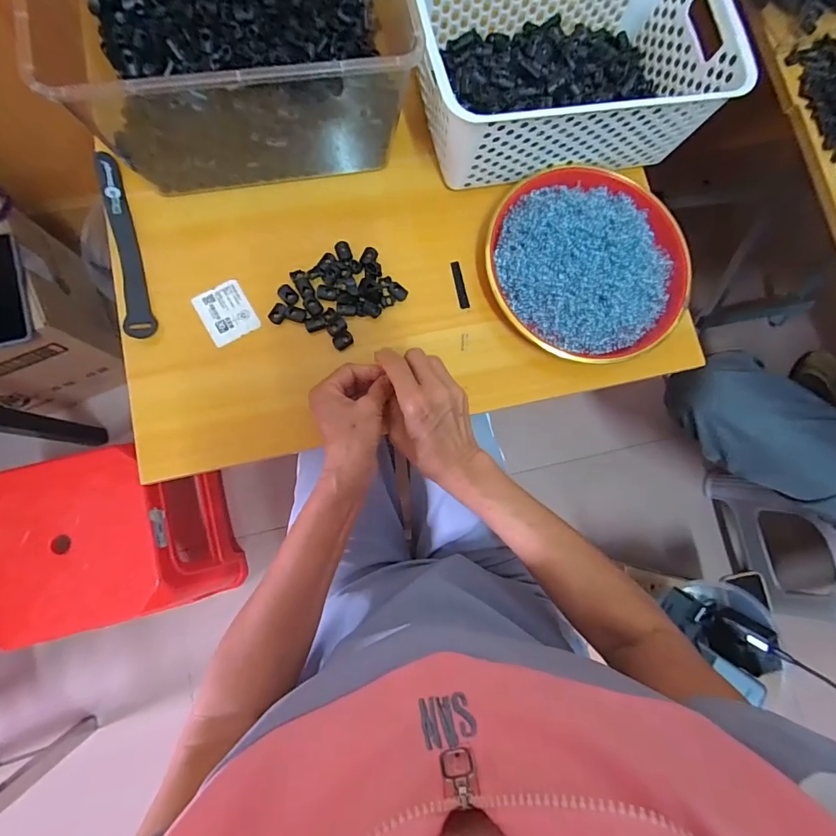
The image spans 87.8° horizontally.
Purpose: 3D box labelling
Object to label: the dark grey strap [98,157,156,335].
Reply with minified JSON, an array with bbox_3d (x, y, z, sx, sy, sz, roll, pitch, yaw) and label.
[{"bbox_3d":[-0.293,-0.171,0.433,0.023,0.015,0.192,-16,83,-7],"label":"dark grey strap"}]

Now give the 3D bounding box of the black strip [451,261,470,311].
[{"bbox_3d":[0.045,-0.142,0.466,0.010,0.004,0.053,-10,83,-6],"label":"black strip"}]

